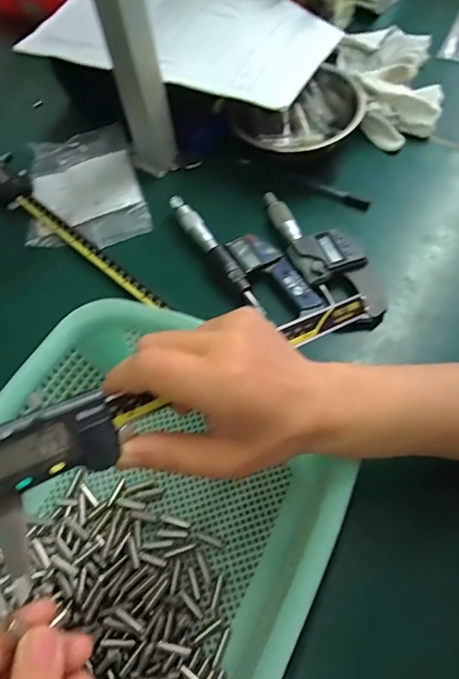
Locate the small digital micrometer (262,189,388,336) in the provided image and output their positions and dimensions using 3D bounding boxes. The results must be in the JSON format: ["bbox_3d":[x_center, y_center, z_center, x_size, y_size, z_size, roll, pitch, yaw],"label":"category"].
[{"bbox_3d":[0.081,-0.078,0.413,0.054,0.025,0.155,-24,62,-8],"label":"small digital micrometer"}]

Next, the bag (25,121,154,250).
[{"bbox_3d":[-0.150,-0.155,0.493,0.111,0.015,0.162,-17,61,-4],"label":"bag"}]

